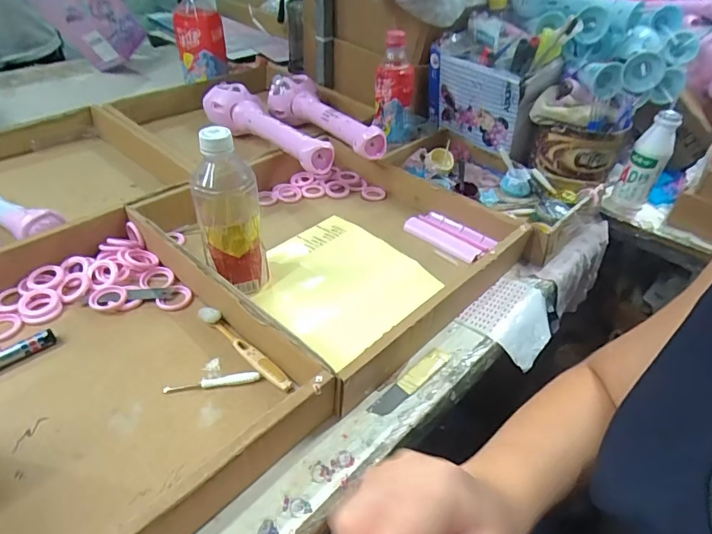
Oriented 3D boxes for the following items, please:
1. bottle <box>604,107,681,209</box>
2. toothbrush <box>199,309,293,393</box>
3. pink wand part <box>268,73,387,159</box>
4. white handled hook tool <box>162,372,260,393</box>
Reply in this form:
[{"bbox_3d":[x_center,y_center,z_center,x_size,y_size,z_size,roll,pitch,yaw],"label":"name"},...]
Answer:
[{"bbox_3d":[0.430,-0.154,0.691,0.055,0.144,0.051,28,46,26],"label":"bottle"},{"bbox_3d":[-0.112,0.079,0.458,0.138,0.012,0.017,33,48,29],"label":"toothbrush"},{"bbox_3d":[-0.063,-0.256,0.796,0.077,0.088,0.348,-24,48,-29],"label":"pink wand part"},{"bbox_3d":[-0.133,0.106,0.428,0.085,0.009,0.010,-4,41,-10],"label":"white handled hook tool"}]

